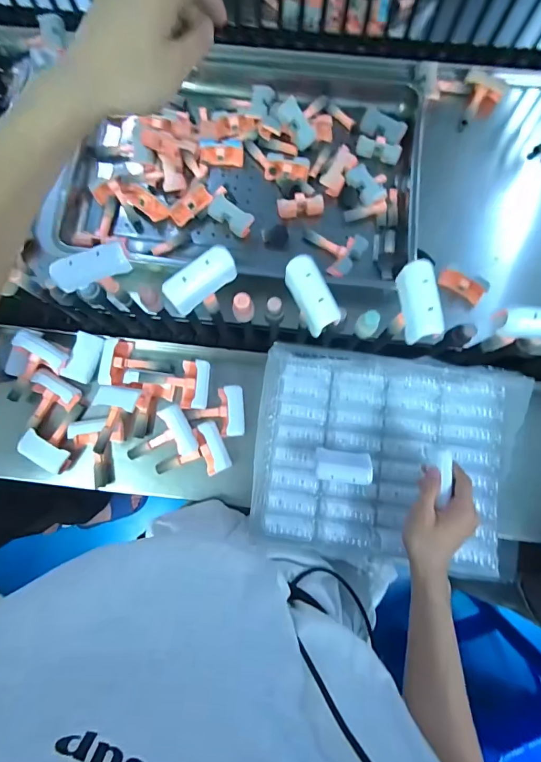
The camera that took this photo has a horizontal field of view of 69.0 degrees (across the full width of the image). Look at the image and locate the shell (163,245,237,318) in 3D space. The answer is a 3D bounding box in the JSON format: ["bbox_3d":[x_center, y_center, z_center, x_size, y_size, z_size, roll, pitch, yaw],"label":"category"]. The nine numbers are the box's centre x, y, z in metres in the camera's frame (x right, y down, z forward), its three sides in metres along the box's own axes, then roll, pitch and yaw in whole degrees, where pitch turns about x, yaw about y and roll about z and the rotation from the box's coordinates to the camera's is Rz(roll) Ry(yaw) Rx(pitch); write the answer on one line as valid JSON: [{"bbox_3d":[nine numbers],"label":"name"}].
[{"bbox_3d":[-0.072,-0.103,0.404,0.077,0.038,0.026,-37,84,-6],"label":"shell"}]

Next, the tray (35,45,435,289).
[{"bbox_3d":[-0.048,-0.399,0.690,0.613,0.055,0.469,7,82,0],"label":"tray"}]

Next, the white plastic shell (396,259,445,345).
[{"bbox_3d":[0.150,-0.080,0.397,0.027,0.037,0.075,-10,82,-3],"label":"white plastic shell"}]

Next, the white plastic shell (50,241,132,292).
[{"bbox_3d":[-0.183,-0.116,0.401,0.075,0.025,0.023,-19,83,-4],"label":"white plastic shell"}]

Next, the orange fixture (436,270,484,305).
[{"bbox_3d":[0.317,-0.157,0.648,0.084,0.017,0.029,24,82,-12],"label":"orange fixture"}]

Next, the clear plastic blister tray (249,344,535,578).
[{"bbox_3d":[0.158,0.103,0.548,0.348,0.049,0.273,7,82,0],"label":"clear plastic blister tray"}]

